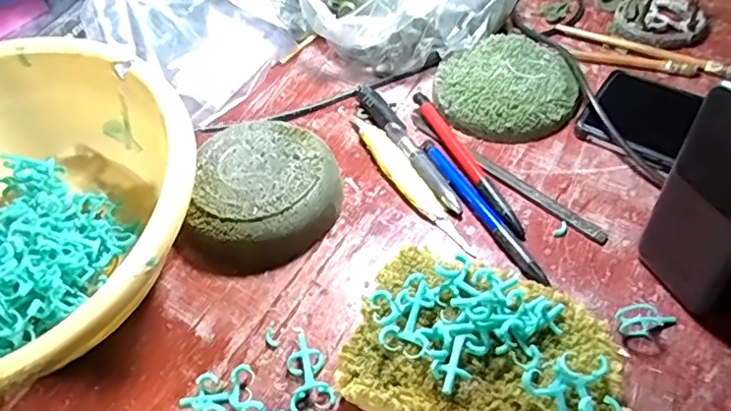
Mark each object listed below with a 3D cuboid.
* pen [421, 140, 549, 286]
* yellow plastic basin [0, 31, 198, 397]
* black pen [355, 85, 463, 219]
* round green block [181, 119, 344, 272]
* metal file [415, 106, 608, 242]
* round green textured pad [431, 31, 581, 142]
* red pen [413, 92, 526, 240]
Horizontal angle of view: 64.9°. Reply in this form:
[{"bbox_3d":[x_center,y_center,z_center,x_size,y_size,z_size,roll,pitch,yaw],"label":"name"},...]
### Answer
[{"bbox_3d":[0.074,0.001,0.375,0.011,0.006,0.133,-24,52,-15],"label":"pen"},{"bbox_3d":[-0.206,0.014,0.332,0.216,0.098,0.219,-2,50,3],"label":"yellow plastic basin"},{"bbox_3d":[0.029,-0.045,0.416,0.017,0.010,0.144,-23,52,-15],"label":"black pen"},{"bbox_3d":[-0.066,-0.007,0.378,0.093,0.036,0.100,-2,50,3],"label":"round green block"},{"bbox_3d":[0.090,-0.024,0.398,0.013,0.005,0.168,-36,56,-23],"label":"metal file"},{"bbox_3d":[0.105,-0.093,0.442,0.101,0.022,0.103,-2,50,3],"label":"round green textured pad"},{"bbox_3d":[0.070,-0.032,0.401,0.012,0.012,0.141,-21,52,-13],"label":"red pen"}]

